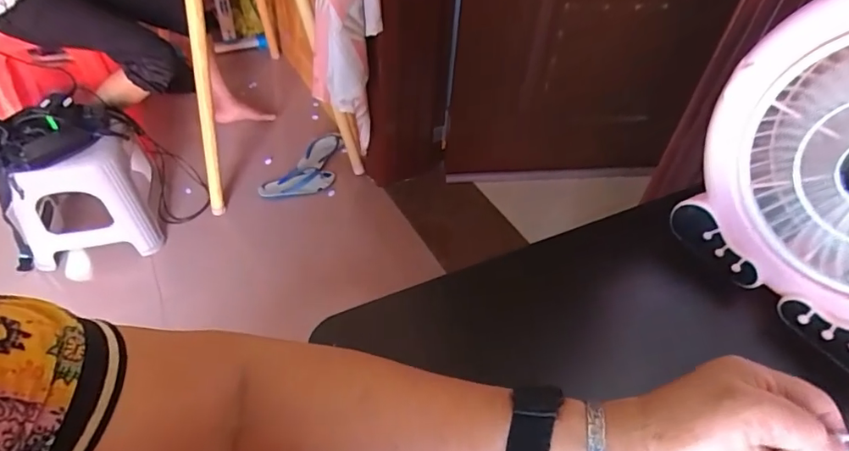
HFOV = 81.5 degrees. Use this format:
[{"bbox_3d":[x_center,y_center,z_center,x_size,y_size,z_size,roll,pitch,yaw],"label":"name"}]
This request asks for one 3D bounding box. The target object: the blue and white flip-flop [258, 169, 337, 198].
[{"bbox_3d":[-0.413,-0.139,1.607,0.245,0.044,0.089,-12,48,-15],"label":"blue and white flip-flop"}]

